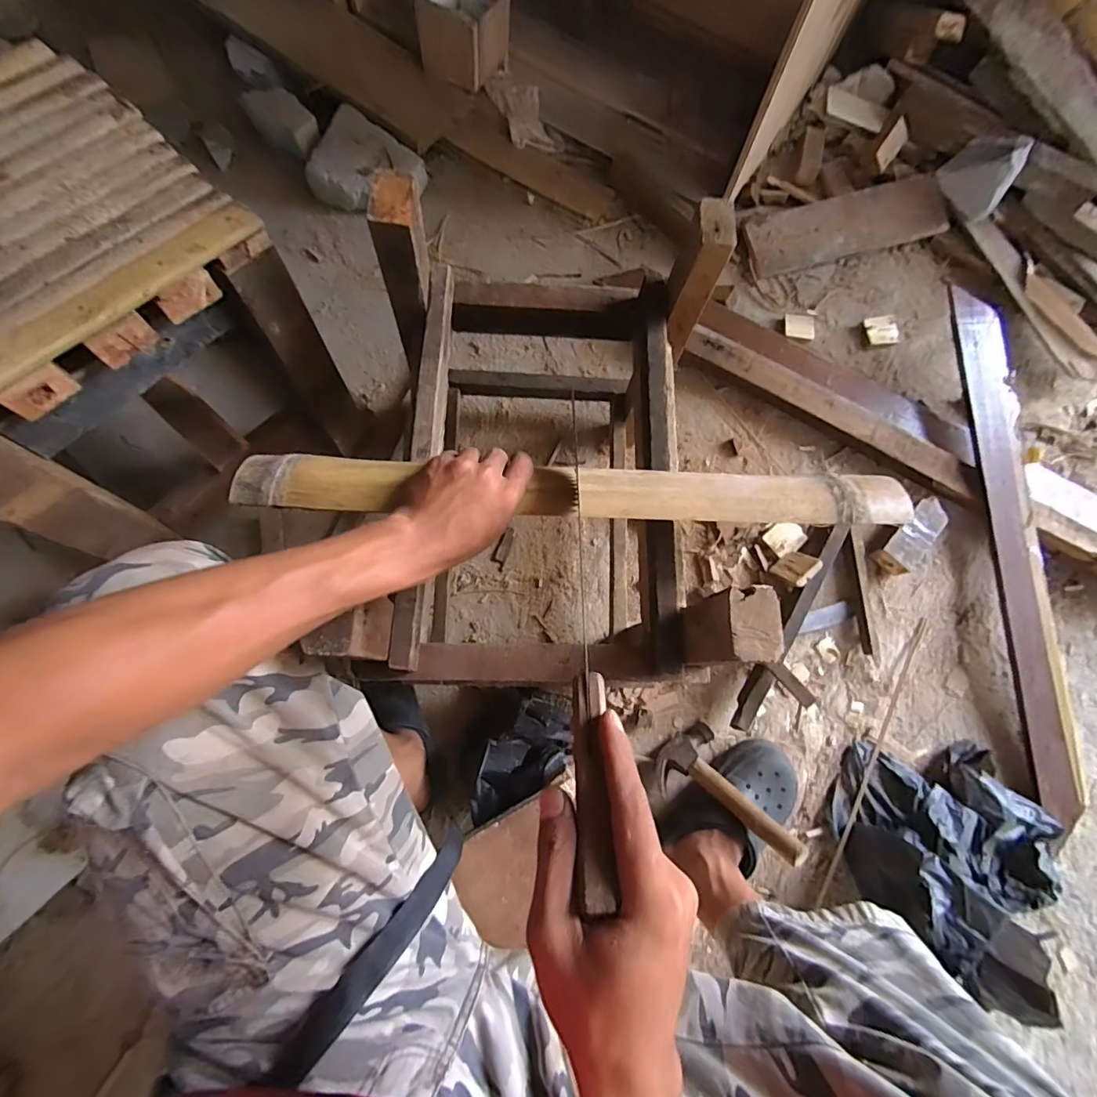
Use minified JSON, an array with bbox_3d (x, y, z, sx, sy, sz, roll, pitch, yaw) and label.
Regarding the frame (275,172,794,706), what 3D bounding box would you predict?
[{"bbox_3d":[0.014,-0.092,0.591,0.386,0.366,0.487,0,75,-3],"label":"frame"}]

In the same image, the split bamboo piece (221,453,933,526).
[{"bbox_3d":[0.030,-0.049,0.418,0.571,0.021,0.048,2,79,-3],"label":"split bamboo piece"}]

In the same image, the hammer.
[{"bbox_3d":[0.244,0.337,0.656,0.111,0.216,0.040,-47,125,-9],"label":"hammer"}]

